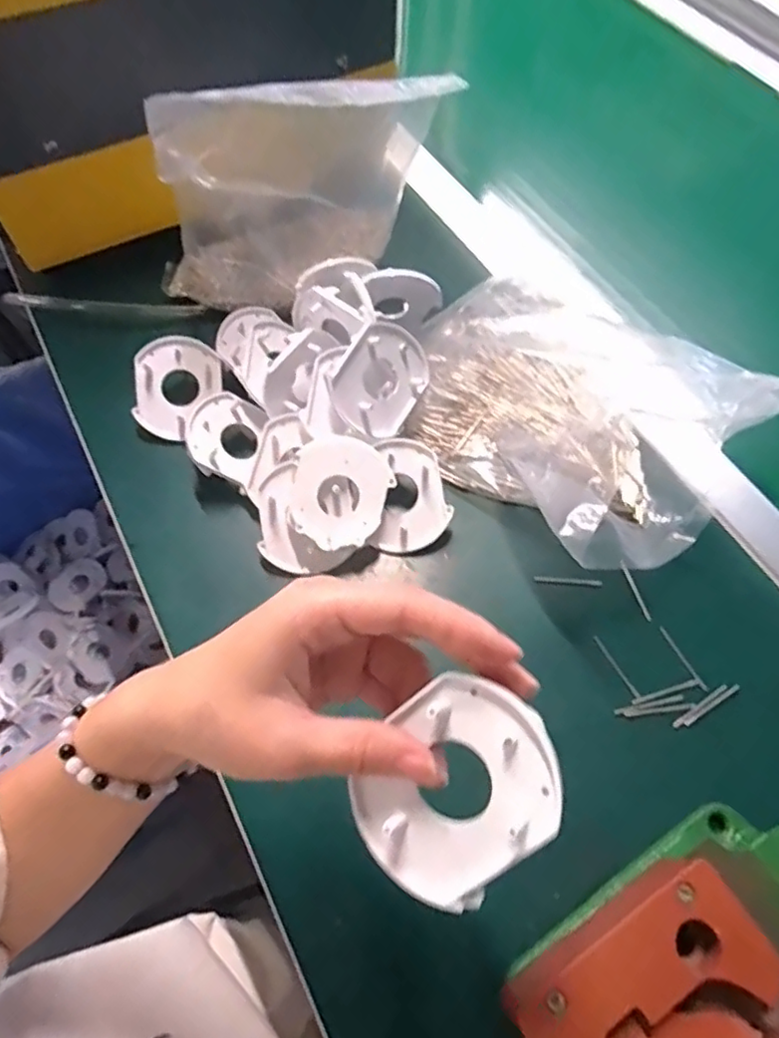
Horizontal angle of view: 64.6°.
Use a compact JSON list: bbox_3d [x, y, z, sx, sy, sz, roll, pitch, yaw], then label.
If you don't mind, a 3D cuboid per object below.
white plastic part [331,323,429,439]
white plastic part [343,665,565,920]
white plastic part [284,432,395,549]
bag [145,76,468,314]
[{"bbox_3d":[-0.004,-0.087,0.391,0.055,0.008,0.067,33,86,-29],"label":"white plastic part"},{"bbox_3d":[0.021,0.088,0.200,0.069,0.005,0.056,-49,66,9],"label":"white plastic part"},{"bbox_3d":[-0.032,-0.017,0.382,0.062,0.006,0.066,0,94,-7],"label":"white plastic part"},{"bbox_3d":[-0.067,-0.230,0.420,0.192,0.158,0.081,-22,64,-13],"label":"bag"}]

